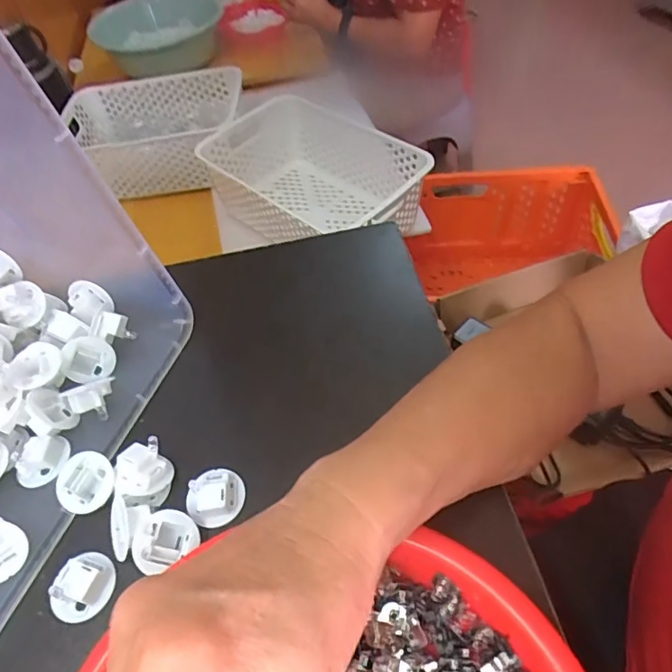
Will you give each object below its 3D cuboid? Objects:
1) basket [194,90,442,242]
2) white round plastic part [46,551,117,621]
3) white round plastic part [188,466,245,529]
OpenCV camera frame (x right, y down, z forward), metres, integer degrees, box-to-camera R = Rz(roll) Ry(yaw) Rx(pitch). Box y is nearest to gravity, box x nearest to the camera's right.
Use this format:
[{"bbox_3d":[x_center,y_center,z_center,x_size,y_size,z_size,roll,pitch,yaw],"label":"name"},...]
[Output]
[{"bbox_3d":[-0.028,-0.232,0.752,0.229,0.104,0.304,-38,59,-21],"label":"basket"},{"bbox_3d":[-0.133,0.129,0.261,0.029,0.018,0.032,9,55,12],"label":"white round plastic part"},{"bbox_3d":[-0.068,0.089,0.283,0.028,0.018,0.031,10,55,12],"label":"white round plastic part"}]

